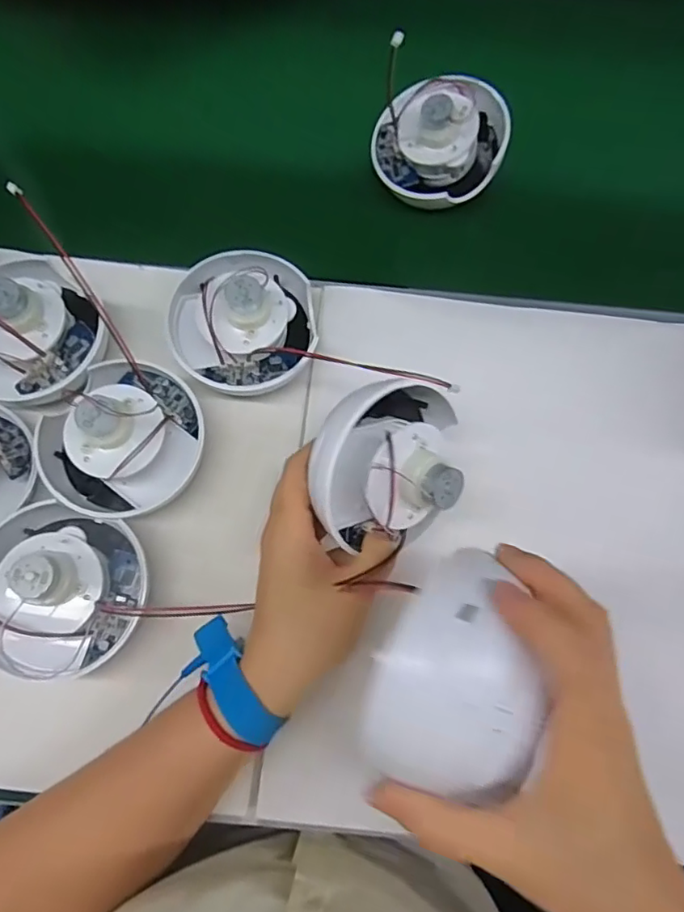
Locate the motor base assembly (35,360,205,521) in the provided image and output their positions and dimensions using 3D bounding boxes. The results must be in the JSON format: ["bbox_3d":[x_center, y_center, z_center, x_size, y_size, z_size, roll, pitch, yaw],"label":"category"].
[{"bbox_3d":[-0.147,-0.014,0.365,0.098,0.060,0.105,0,73,-1],"label":"motor base assembly"}]

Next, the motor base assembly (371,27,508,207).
[{"bbox_3d":[0.079,-0.259,0.447,0.103,0.061,0.095,11,73,2],"label":"motor base assembly"}]

